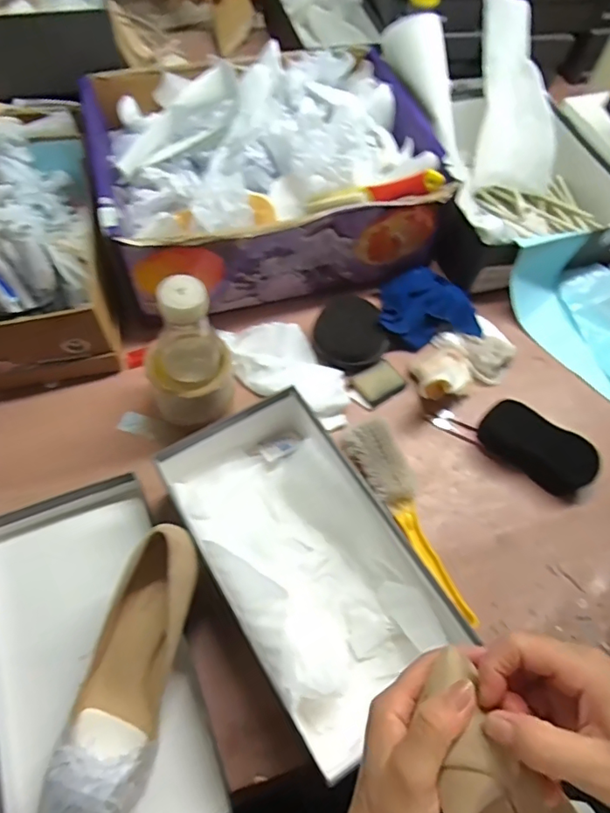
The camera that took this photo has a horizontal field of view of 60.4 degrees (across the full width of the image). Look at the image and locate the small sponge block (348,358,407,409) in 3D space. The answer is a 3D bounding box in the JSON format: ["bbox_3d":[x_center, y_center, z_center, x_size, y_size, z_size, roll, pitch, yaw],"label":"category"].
[{"bbox_3d":[0.089,-0.031,0.636,0.061,0.011,0.047,-27,66,-18],"label":"small sponge block"}]

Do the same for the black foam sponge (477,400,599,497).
[{"bbox_3d":[0.261,0.046,0.594,0.123,0.036,0.059,34,64,14],"label":"black foam sponge"}]

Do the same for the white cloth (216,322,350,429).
[{"bbox_3d":[-0.019,-0.043,0.628,0.100,0.030,0.173,-32,68,-20],"label":"white cloth"}]

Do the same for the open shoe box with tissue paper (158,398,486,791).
[{"bbox_3d":[-0.008,0.131,0.485,0.157,0.087,0.311,-27,66,-18],"label":"open shoe box with tissue paper"}]

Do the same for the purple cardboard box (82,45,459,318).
[{"bbox_3d":[-0.053,-0.304,0.681,0.391,0.153,0.307,-12,63,-11],"label":"purple cardboard box"}]

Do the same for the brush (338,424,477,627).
[{"bbox_3d":[0.109,0.115,0.545,0.056,0.036,0.222,-19,64,-14],"label":"brush"}]

